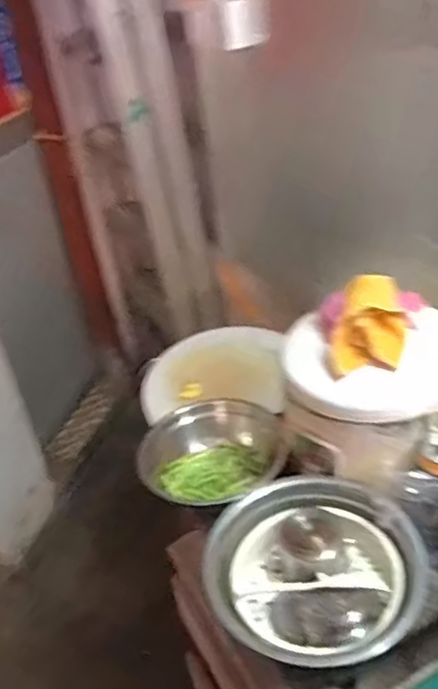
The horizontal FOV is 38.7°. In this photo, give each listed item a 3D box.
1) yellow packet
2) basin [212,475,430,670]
[{"bbox_3d":[0.212,-0.029,0.847,0.102,0.077,0.132,4,37,17],"label":"yellow packet"},{"bbox_3d":[0.129,0.287,0.805,0.263,0.106,0.217,19,43,33],"label":"basin"}]

